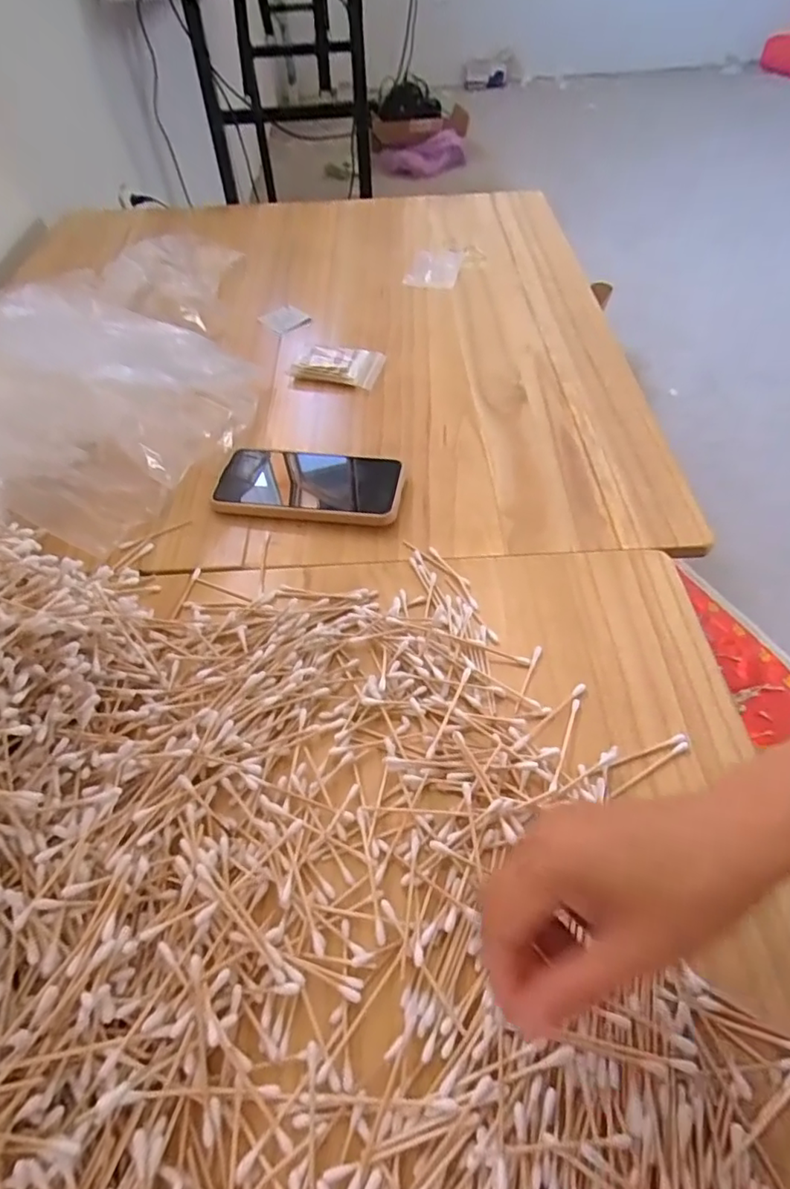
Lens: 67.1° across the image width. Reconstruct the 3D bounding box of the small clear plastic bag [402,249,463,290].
[{"bbox_3d":[0.052,-0.447,0.807,0.070,0.009,0.139,7,50,7],"label":"small clear plastic bag"}]

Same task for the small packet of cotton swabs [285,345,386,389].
[{"bbox_3d":[-0.062,-0.253,0.652,0.096,0.016,0.057,14,51,13],"label":"small packet of cotton swabs"}]

